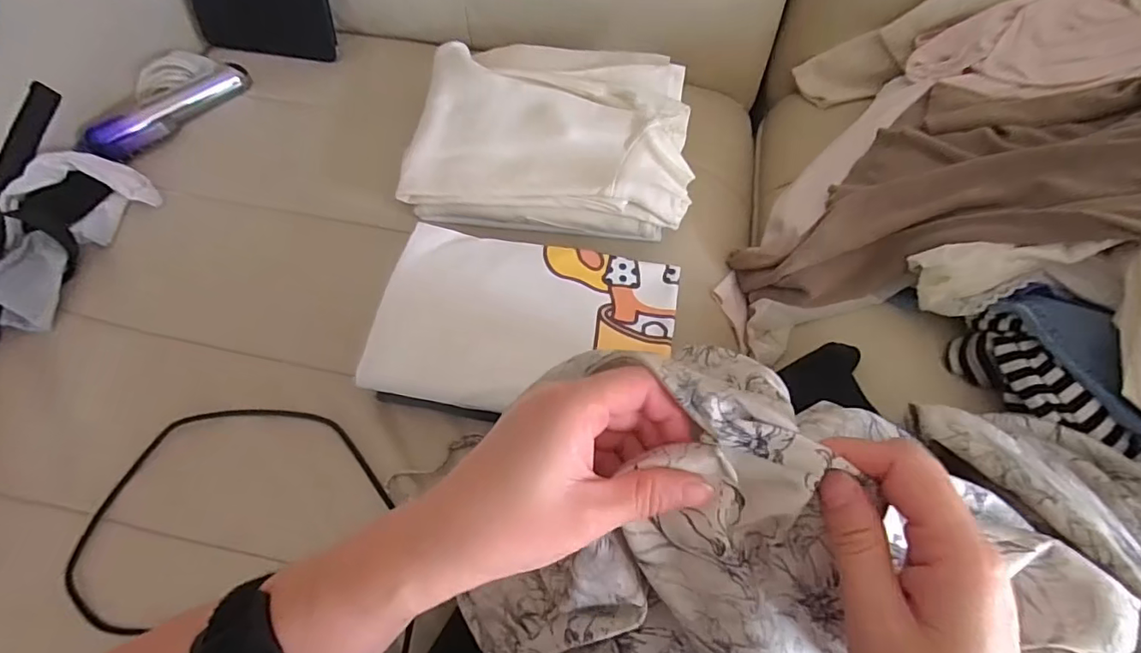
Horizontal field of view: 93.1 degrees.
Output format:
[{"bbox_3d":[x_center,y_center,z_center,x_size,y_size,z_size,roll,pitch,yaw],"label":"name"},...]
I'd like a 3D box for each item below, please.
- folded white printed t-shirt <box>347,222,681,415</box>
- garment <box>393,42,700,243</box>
[{"bbox_3d":[-0.038,-0.005,0.462,0.245,0.029,0.155,8,67,6],"label":"folded white printed t-shirt"},{"bbox_3d":[-0.019,-0.207,0.566,0.276,0.046,0.224,5,67,4],"label":"garment"}]

